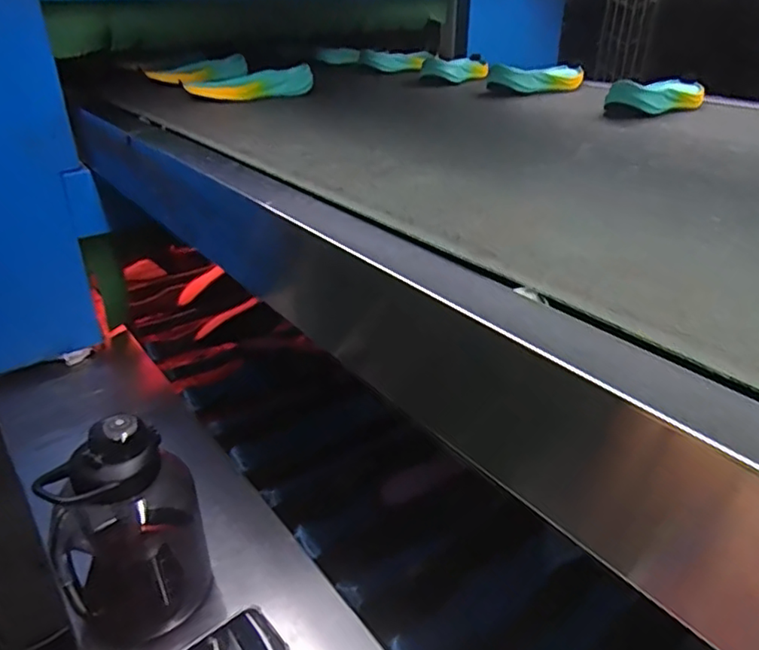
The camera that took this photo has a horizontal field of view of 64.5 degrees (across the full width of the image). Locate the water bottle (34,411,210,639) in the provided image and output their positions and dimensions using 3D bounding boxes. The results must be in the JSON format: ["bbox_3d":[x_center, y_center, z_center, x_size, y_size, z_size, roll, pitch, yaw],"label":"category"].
[{"bbox_3d":[-0.247,0.193,0.587,0.128,0.212,0.109,-11,32,-15],"label":"water bottle"}]

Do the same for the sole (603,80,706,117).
[{"bbox_3d":[0.399,-0.326,0.845,0.179,0.043,0.051,-18,33,-29],"label":"sole"}]

